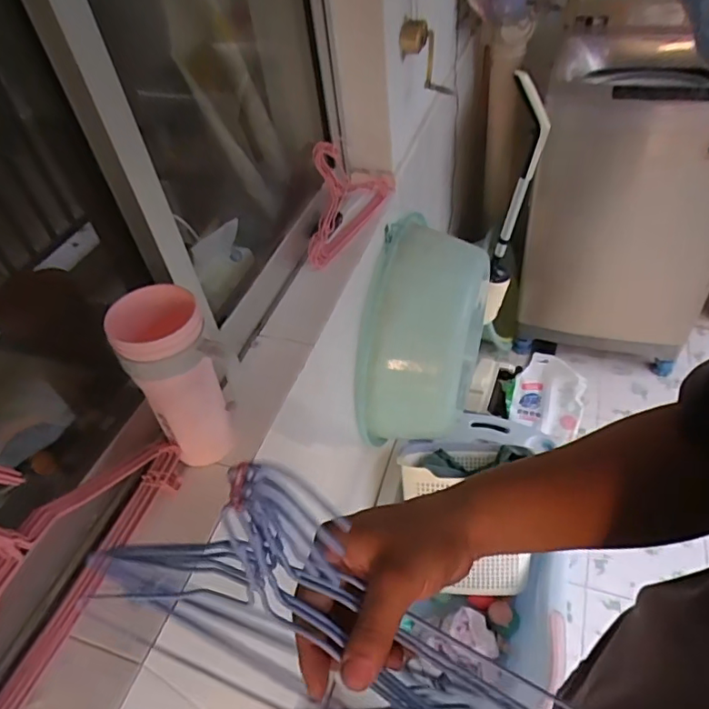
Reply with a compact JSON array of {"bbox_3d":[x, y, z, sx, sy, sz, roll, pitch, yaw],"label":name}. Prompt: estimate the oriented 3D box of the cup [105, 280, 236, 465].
[{"bbox_3d":[-0.212,0.035,0.701,0.109,0.242,0.089,-19,46,-10],"label":"cup"}]

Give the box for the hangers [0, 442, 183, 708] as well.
[{"bbox_3d":[-0.339,0.217,0.579,0.083,0.236,0.389,10,48,17],"label":"hangers"}]

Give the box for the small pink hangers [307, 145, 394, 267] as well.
[{"bbox_3d":[-0.031,-0.329,1.108,0.103,0.162,0.289,17,50,23],"label":"small pink hangers"}]

